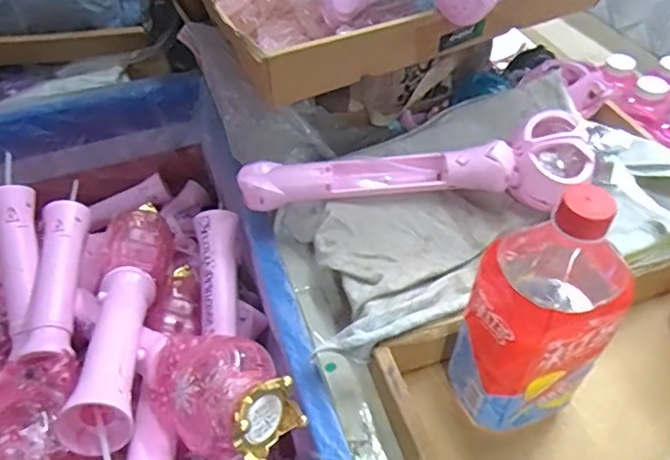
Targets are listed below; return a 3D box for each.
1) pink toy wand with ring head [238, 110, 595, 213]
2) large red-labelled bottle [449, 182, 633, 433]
[{"bbox_3d":[0.077,-0.056,0.553,0.329,0.066,0.069,-3,47,0],"label":"pink toy wand with ring head"},{"bbox_3d":[0.141,0.059,0.389,0.092,0.205,0.091,-2,47,2],"label":"large red-labelled bottle"}]

